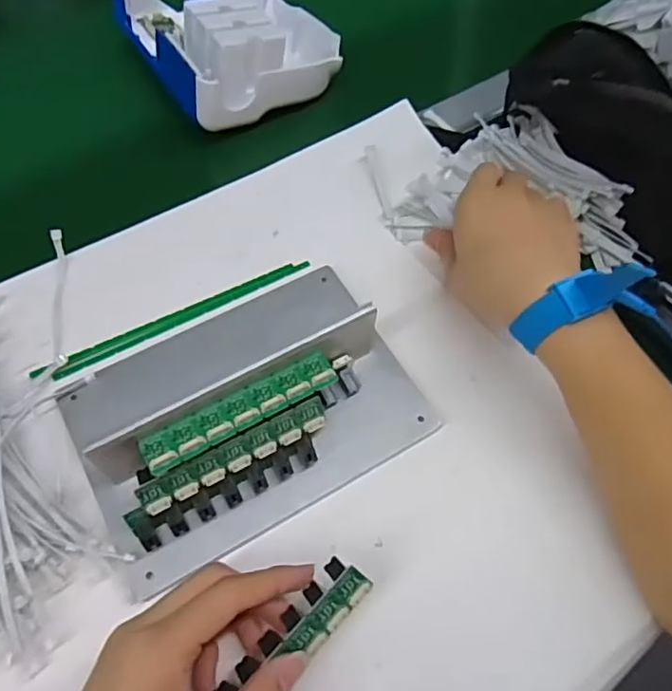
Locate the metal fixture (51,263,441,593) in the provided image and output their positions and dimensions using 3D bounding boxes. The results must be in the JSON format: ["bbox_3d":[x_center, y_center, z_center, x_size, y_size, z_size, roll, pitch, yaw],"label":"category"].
[{"bbox_3d":[-0.052,0.030,0.346,0.196,0.057,0.135,-27,66,-16],"label":"metal fixture"}]

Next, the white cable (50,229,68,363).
[{"bbox_3d":[-0.190,-0.032,0.404,0.012,0.019,0.098,-6,75,-6],"label":"white cable"}]

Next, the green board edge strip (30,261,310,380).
[{"bbox_3d":[-0.108,-0.021,0.403,0.194,0.004,0.015,-26,65,-16],"label":"green board edge strip"}]

